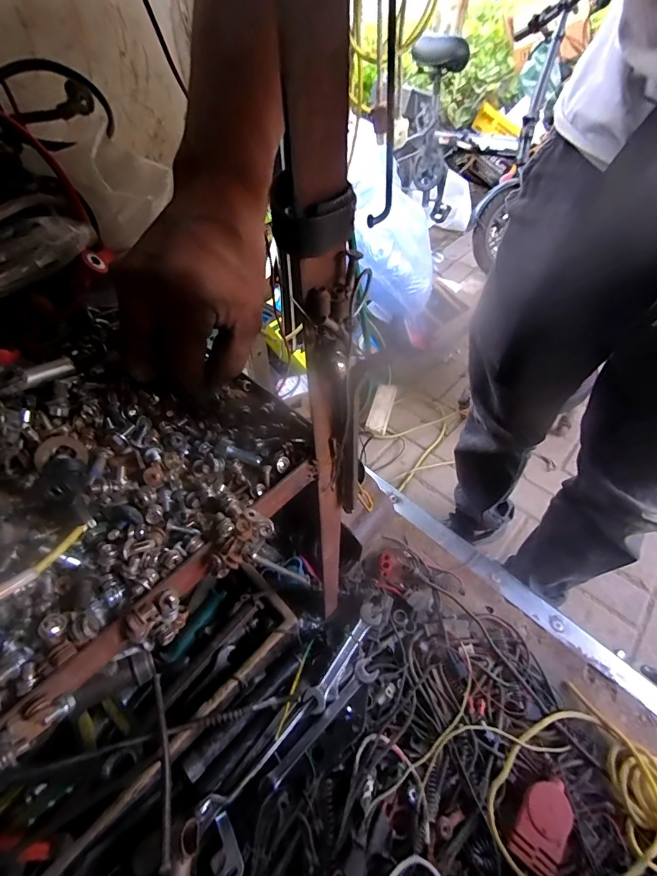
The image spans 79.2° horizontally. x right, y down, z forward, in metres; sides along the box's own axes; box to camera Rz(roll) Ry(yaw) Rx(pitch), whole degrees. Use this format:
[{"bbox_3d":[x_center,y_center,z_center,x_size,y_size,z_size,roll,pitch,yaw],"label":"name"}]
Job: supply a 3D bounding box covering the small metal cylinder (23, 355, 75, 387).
[{"bbox_3d":[-0.162,-0.039,0.231,0.026,0.009,0.007,-37,62,-25],"label":"small metal cylinder"}]

